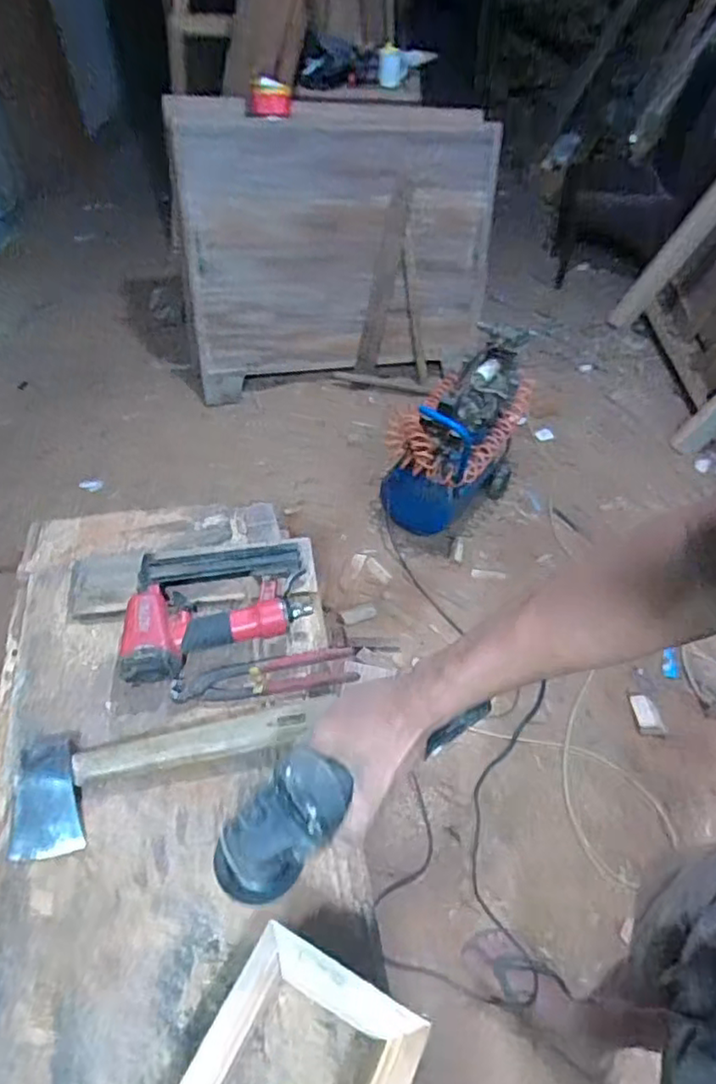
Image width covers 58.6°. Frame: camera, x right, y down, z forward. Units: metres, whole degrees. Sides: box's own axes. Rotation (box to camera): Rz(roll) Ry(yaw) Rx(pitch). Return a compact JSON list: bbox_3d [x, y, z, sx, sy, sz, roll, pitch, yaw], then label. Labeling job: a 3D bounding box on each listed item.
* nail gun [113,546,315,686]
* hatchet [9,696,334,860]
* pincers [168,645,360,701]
[{"bbox_3d":[-0.175,0.077,0.802,0.210,0.050,0.189,-1,48,-7],"label":"nail gun"},{"bbox_3d":[-0.201,0.231,0.697,0.333,0.034,0.107,-13,51,-17],"label":"hatchet"},{"bbox_3d":[-0.110,0.162,0.767,0.218,0.014,0.049,-5,49,-11],"label":"pincers"}]

